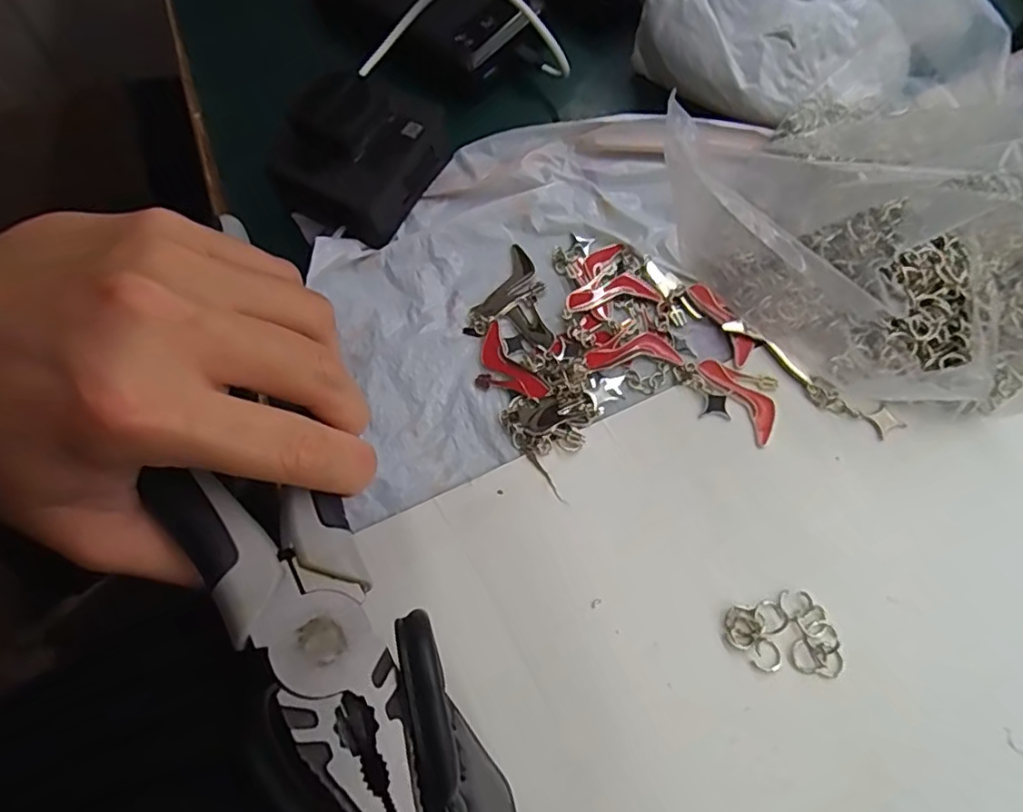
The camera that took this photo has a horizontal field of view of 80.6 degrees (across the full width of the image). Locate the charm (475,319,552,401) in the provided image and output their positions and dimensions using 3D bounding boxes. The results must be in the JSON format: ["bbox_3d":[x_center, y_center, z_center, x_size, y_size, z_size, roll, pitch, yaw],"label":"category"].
[{"bbox_3d":[-0.004,-0.016,0.291,0.025,0.004,0.046,-35,70,-11],"label":"charm"}]

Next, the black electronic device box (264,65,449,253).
[{"bbox_3d":[-0.083,-0.133,0.321,0.074,0.041,0.079,30,72,14],"label":"black electronic device box"}]

